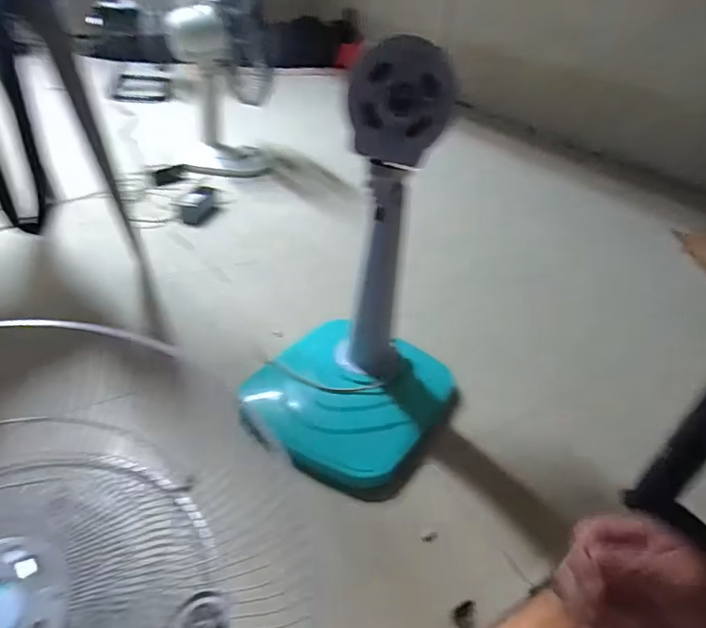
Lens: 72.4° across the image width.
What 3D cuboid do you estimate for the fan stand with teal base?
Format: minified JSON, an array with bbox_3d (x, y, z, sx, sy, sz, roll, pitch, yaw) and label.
[{"bbox_3d":[0.008,-0.048,0.581,0.244,0.459,0.255,25,41,25],"label":"fan stand with teal base"}]

